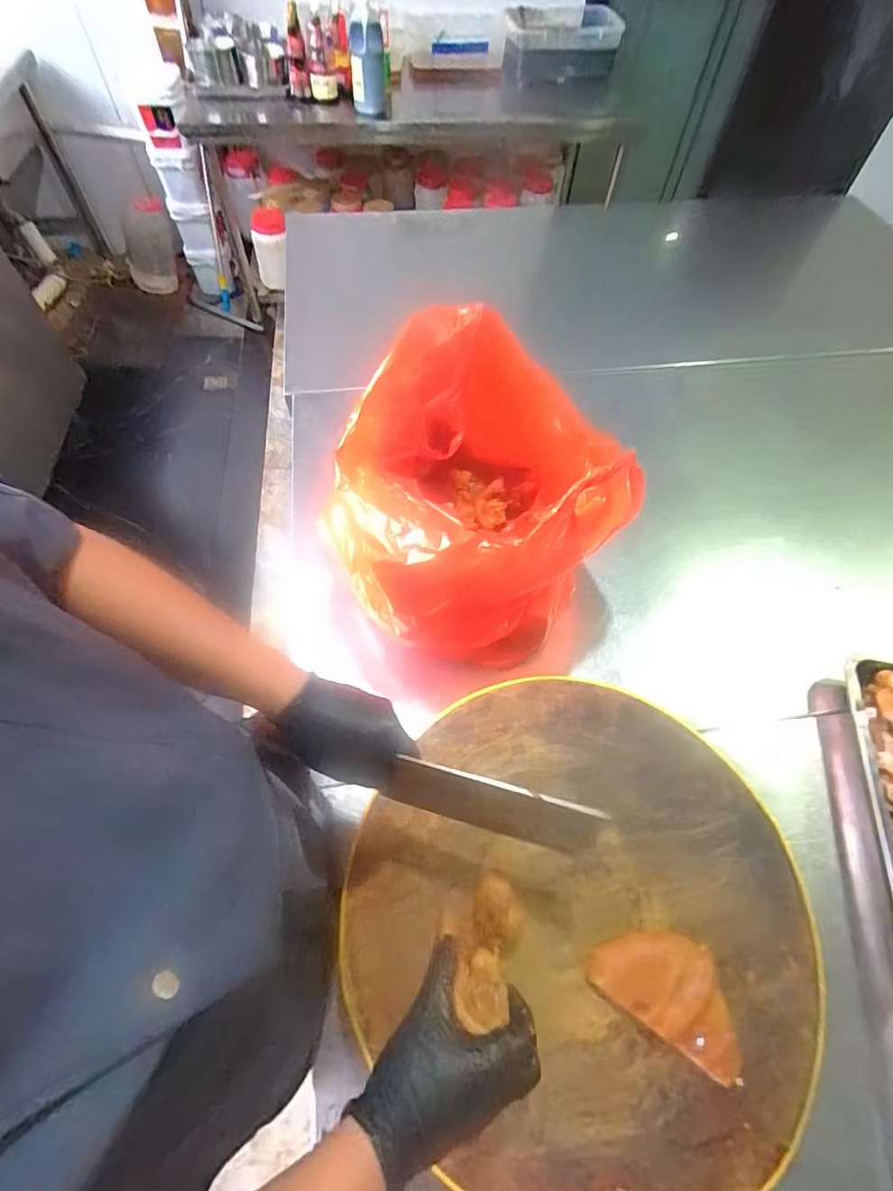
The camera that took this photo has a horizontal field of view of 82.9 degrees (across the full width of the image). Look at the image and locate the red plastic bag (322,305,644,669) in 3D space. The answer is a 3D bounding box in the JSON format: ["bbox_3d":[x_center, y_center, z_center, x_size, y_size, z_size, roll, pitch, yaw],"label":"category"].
[{"bbox_3d":[0.030,-0.108,0.690,0.338,0.313,0.330,38,65,18],"label":"red plastic bag"}]

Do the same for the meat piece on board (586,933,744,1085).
[{"bbox_3d":[0.214,0.372,0.485,0.138,0.026,0.085,30,63,14],"label":"meat piece on board"}]

